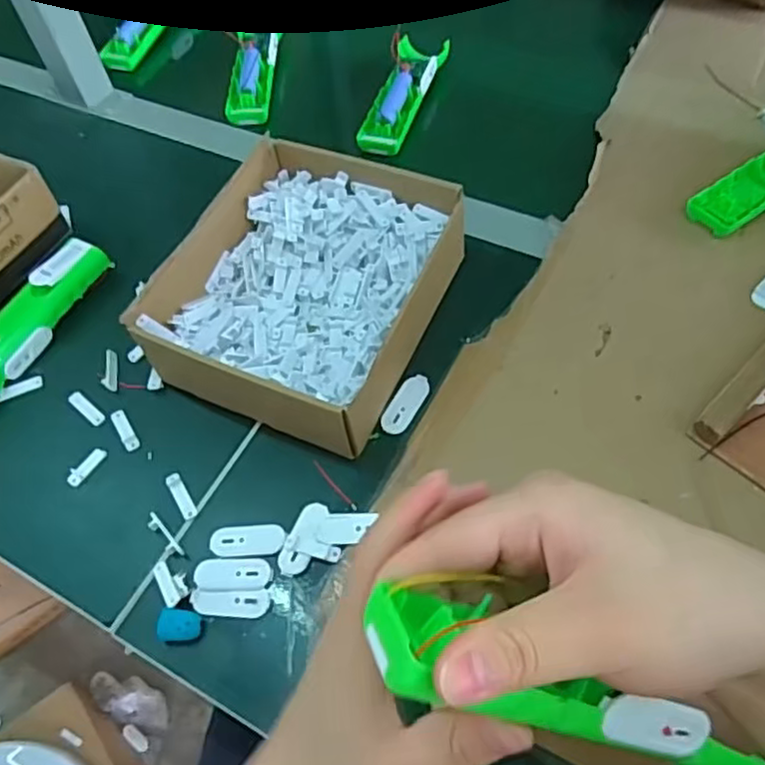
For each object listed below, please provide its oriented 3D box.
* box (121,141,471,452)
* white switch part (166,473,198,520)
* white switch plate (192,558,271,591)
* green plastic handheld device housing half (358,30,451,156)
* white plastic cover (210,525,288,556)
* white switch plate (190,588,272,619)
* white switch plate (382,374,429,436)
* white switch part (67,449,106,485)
[{"bbox_3d":[-0.063,-0.077,0.521,0.197,0.073,0.211,18,61,17],"label":"box"},{"bbox_3d":[-0.138,0.077,0.466,0.010,0.004,0.038,-28,59,-14],"label":"white switch part"},{"bbox_3d":[-0.096,0.122,0.433,0.048,0.004,0.021,0,57,6],"label":"white switch plate"},{"bbox_3d":[0.017,-0.289,0.671,0.057,0.028,0.161,12,59,14],"label":"green plastic handheld device housing half"},{"bbox_3d":[-0.088,0.103,0.444,0.048,0.004,0.021,-5,57,3],"label":"white plastic cover"},{"bbox_3d":[-0.095,0.138,0.425,0.049,0.004,0.016,-1,57,6],"label":"white switch plate"},{"bbox_3d":[0.017,0.015,0.490,0.019,0.006,0.049,24,63,20],"label":"white switch plate"},{"bbox_3d":[-0.212,0.060,0.485,0.013,0.004,0.031,34,65,23],"label":"white switch part"}]

